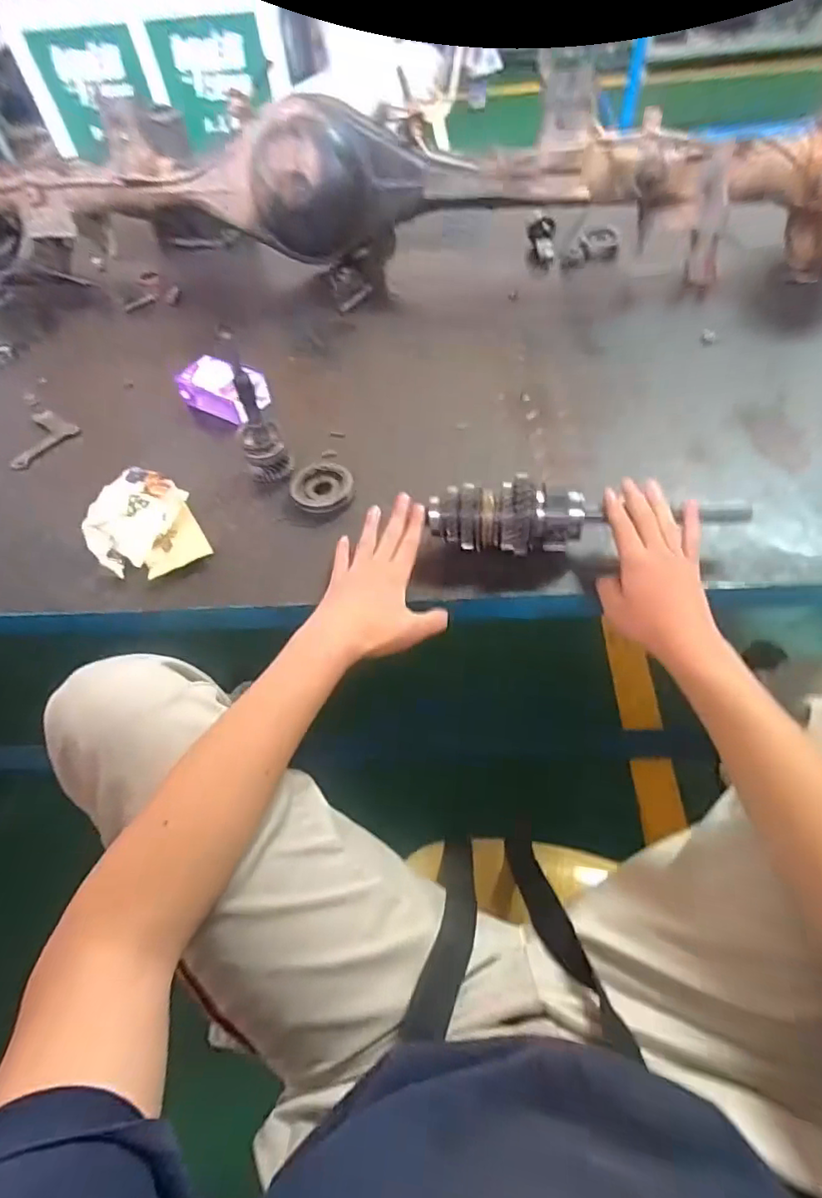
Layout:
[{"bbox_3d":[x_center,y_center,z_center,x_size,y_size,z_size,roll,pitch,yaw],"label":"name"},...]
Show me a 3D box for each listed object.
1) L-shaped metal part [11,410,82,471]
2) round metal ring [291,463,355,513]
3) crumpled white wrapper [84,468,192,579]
[{"bbox_3d":[-0.498,-0.210,0.744,0.066,0.013,0.095,23,62,19],"label":"L-shaped metal part"},{"bbox_3d":[-0.104,-0.130,0.641,0.069,0.015,0.079,-33,60,-16],"label":"round metal ring"},{"bbox_3d":[-0.302,-0.090,0.614,0.074,0.052,0.128,21,61,17],"label":"crumpled white wrapper"}]

